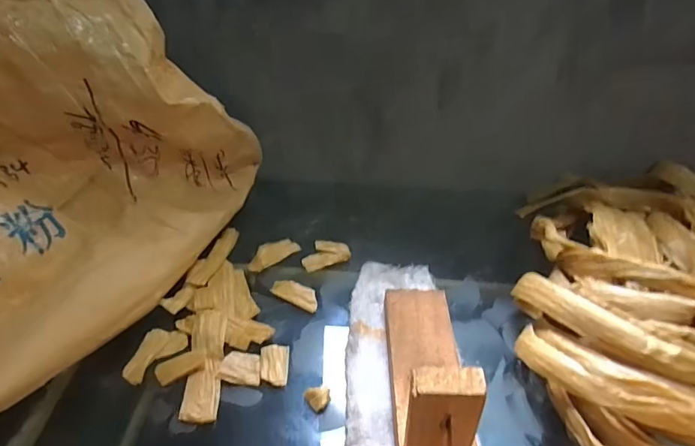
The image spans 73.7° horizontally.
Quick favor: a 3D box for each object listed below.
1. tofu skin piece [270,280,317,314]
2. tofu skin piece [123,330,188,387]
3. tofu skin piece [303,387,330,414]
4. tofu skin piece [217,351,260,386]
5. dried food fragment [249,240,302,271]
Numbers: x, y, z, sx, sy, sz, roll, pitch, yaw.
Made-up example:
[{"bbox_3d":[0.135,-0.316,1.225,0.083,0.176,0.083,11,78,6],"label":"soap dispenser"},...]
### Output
[{"bbox_3d":[-0.052,0.071,0.473,0.052,0.004,0.023,22,44,21],"label":"tofu skin piece"},{"bbox_3d":[-0.175,0.116,0.416,0.032,0.007,0.058,26,45,25],"label":"tofu skin piece"},{"bbox_3d":[-0.025,0.146,0.386,0.021,0.007,0.018,-1,40,-5],"label":"tofu skin piece"},{"bbox_3d":[-0.093,0.126,0.404,0.035,0.004,0.026,10,55,-4],"label":"tofu skin piece"},{"bbox_3d":[-0.084,0.033,0.517,0.028,0.011,0.064,33,48,30],"label":"dried food fragment"}]

